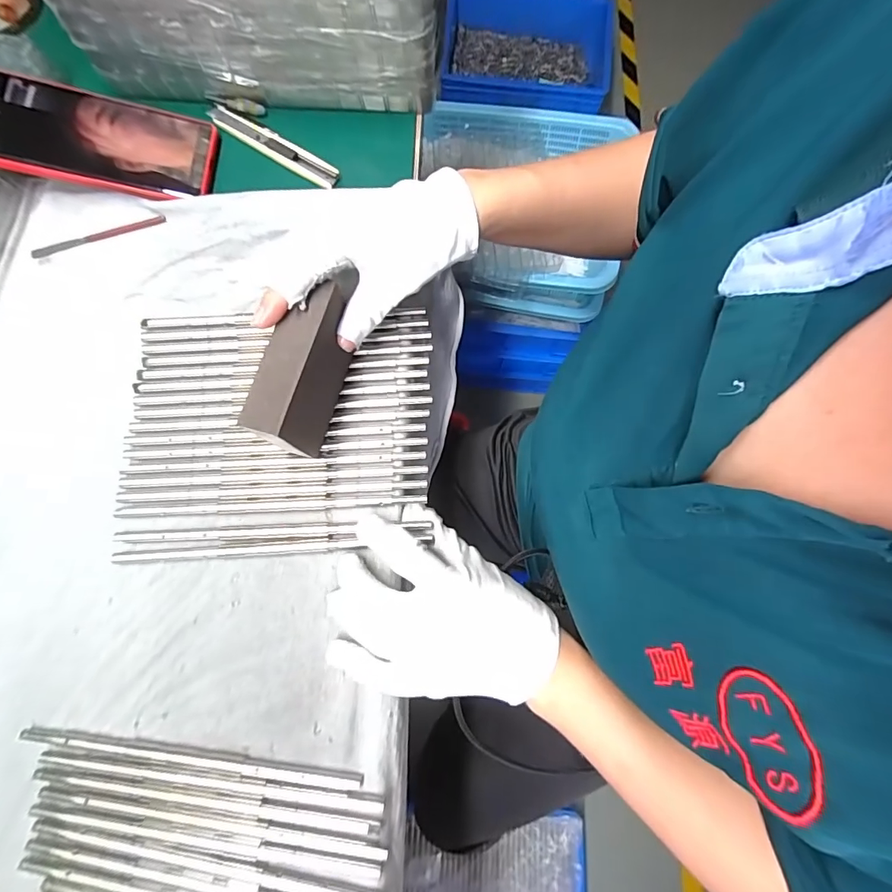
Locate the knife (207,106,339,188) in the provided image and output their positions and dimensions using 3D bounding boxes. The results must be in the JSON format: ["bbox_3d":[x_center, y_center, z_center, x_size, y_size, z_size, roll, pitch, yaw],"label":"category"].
[{"bbox_3d":[-0.142,-0.248,0.373,0.124,0.013,0.017,32,80,8],"label":"knife"}]

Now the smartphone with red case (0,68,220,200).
[{"bbox_3d":[-0.267,-0.235,0.345,0.159,0.014,0.076,2,77,-17],"label":"smartphone with red case"}]

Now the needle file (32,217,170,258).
[{"bbox_3d":[-0.275,-0.166,0.357,0.106,0.004,0.007,-16,78,-2],"label":"needle file"}]

